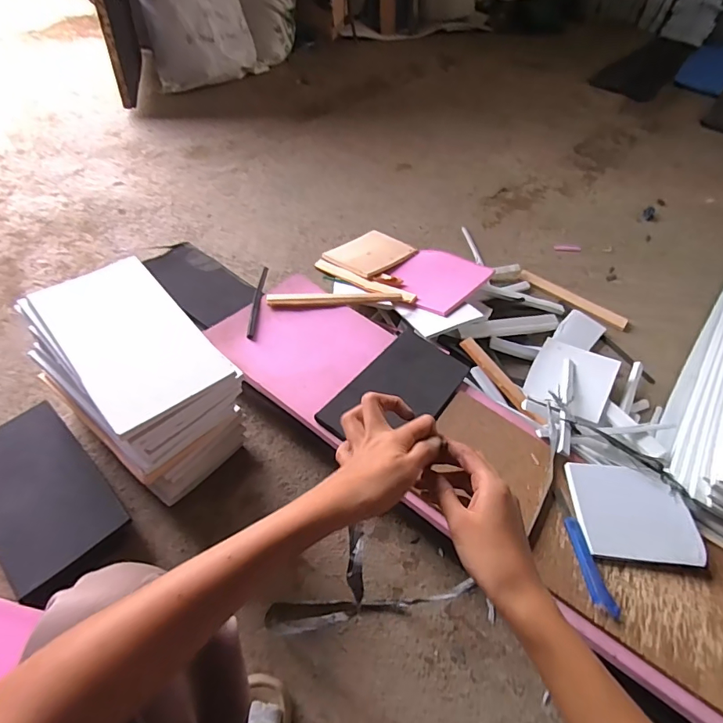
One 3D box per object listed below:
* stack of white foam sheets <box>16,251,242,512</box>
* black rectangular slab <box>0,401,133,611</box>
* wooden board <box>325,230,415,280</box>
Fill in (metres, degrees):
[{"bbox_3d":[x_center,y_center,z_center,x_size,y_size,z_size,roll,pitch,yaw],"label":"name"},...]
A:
[{"bbox_3d":[-0.329,0.038,0.693,0.286,0.266,0.172,37,56,22],"label":"stack of white foam sheets"},{"bbox_3d":[-0.488,0.205,0.685,0.295,0.047,0.159,40,57,24],"label":"black rectangular slab"},{"bbox_3d":[0.022,-0.272,1.123,0.183,0.007,0.174,-36,51,-29],"label":"wooden board"}]

